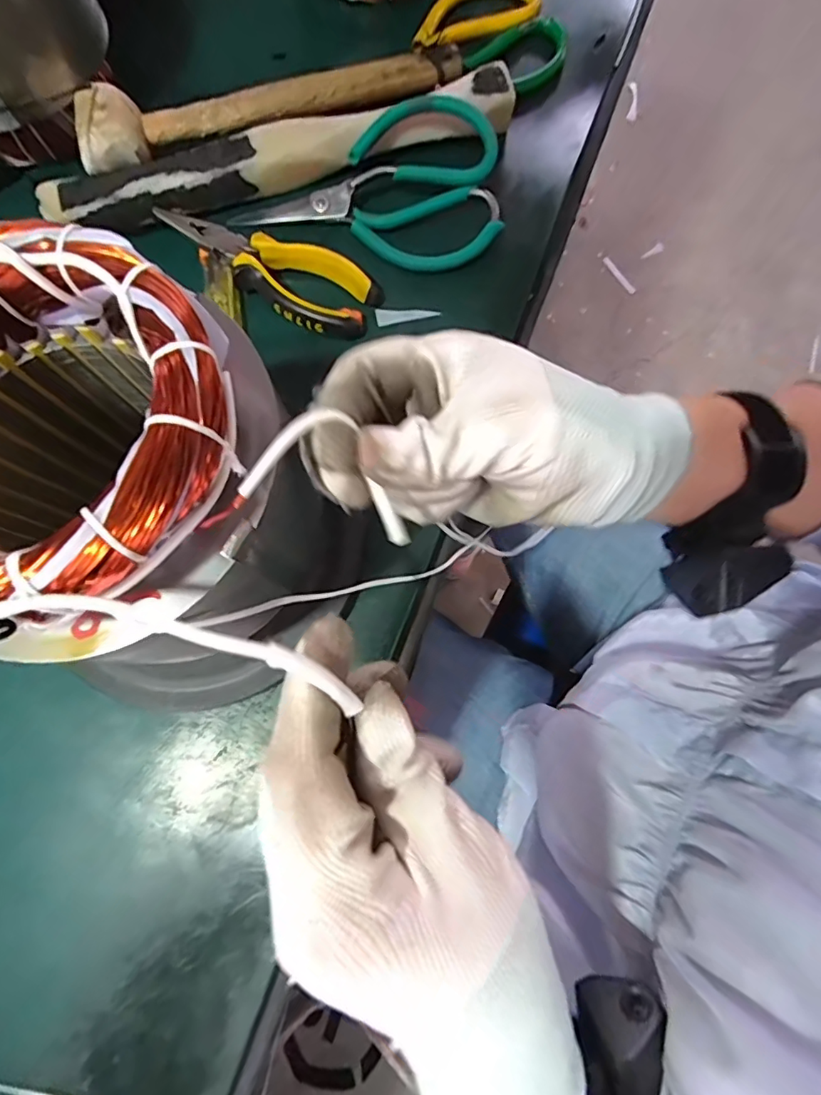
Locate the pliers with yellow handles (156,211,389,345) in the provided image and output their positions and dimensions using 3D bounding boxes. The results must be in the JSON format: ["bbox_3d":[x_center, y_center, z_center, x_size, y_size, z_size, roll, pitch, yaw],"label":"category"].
[{"bbox_3d":[-0.094,-0.193,0.357,0.152,0.019,0.052,34,79,6],"label":"pliers with yellow handles"}]

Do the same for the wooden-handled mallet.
[{"bbox_3d":[-0.098,-0.315,0.377,0.266,0.044,0.057,-20,79,-5],"label":"wooden-handled mallet"}]

